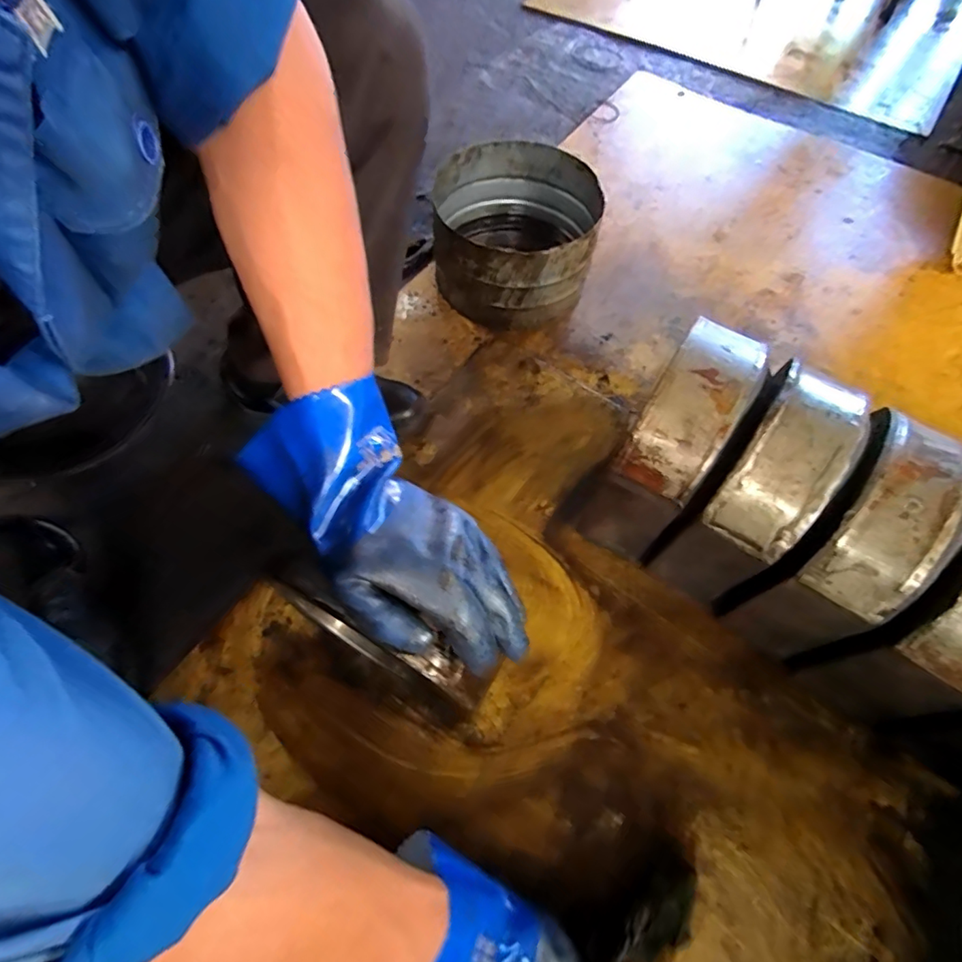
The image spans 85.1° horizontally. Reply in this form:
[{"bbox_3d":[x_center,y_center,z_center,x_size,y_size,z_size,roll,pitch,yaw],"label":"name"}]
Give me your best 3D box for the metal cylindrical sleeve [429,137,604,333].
[{"bbox_3d":[0.053,-0.390,0.838,0.242,0.146,0.269,4,61,-1],"label":"metal cylindrical sleeve"}]

